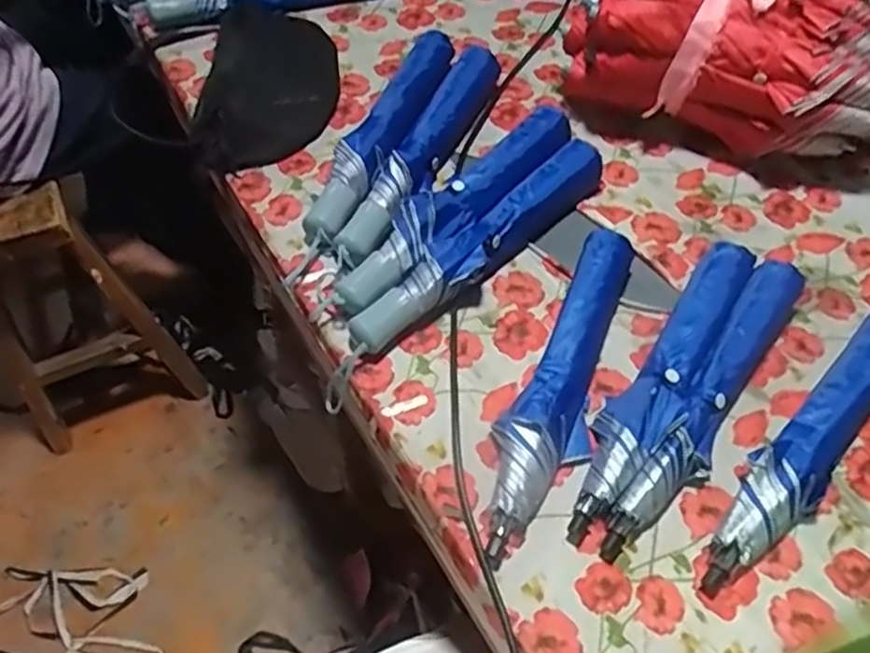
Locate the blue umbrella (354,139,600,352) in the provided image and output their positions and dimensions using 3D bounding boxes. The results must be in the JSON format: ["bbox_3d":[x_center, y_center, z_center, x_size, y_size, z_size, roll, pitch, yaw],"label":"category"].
[{"bbox_3d":[0.053,-0.082,0.697,0.050,0.046,0.341,39,64,22],"label":"blue umbrella"}]

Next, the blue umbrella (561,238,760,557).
[{"bbox_3d":[0.201,0.043,0.615,0.065,0.047,0.331,33,61,20],"label":"blue umbrella"}]

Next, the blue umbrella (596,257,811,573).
[{"bbox_3d":[0.239,0.064,0.604,0.050,0.039,0.332,32,61,19],"label":"blue umbrella"}]

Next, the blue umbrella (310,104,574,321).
[{"bbox_3d":[0.026,-0.119,0.720,0.065,0.046,0.357,38,63,22],"label":"blue umbrella"}]

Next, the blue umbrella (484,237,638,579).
[{"bbox_3d":[0.113,0.045,0.610,0.075,0.046,0.336,19,58,12],"label":"blue umbrella"}]

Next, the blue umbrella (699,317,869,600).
[{"bbox_3d":[0.321,0.095,0.589,0.324,0.038,0.057,-38,64,-23],"label":"blue umbrella"}]

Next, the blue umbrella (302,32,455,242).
[{"bbox_3d":[-0.056,-0.219,0.791,0.053,0.040,0.344,19,58,12],"label":"blue umbrella"}]

